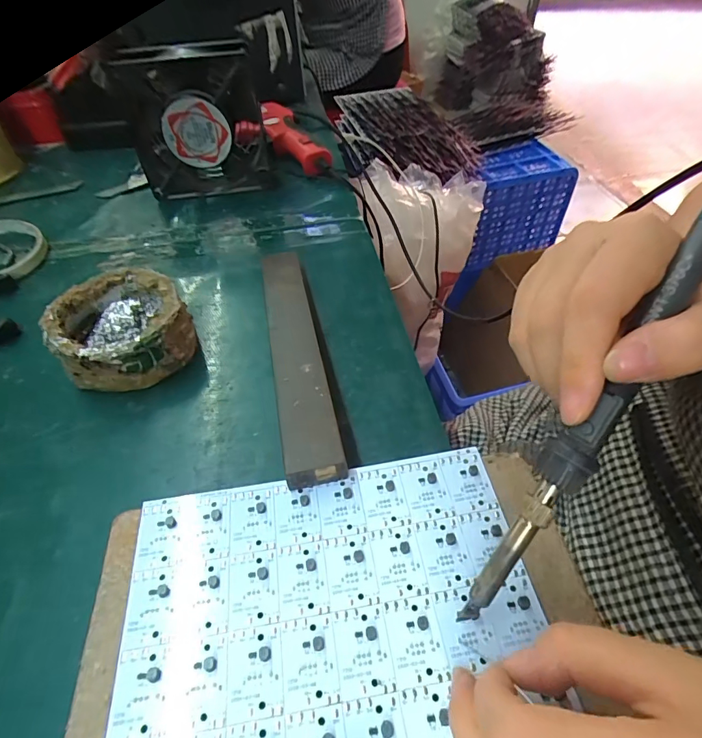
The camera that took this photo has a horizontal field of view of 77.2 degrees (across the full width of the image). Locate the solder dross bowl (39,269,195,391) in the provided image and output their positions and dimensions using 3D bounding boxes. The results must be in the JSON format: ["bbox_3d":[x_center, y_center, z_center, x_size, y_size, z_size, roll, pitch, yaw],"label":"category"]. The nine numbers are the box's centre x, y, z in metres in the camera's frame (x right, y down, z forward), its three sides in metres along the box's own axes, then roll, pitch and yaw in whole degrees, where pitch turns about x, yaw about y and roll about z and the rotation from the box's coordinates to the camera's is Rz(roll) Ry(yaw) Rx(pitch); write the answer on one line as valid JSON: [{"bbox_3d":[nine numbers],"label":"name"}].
[{"bbox_3d":[-0.153,-0.027,0.298,0.081,0.039,0.082,-1,49,1],"label":"solder dross bowl"}]

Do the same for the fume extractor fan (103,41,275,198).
[{"bbox_3d":[-0.145,-0.234,0.424,0.120,0.117,0.060,-4,49,-1],"label":"fume extractor fan"}]

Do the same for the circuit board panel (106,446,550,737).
[{"bbox_3d":[-0.009,0.100,0.181,0.164,0.004,0.124,-8,49,-5],"label":"circuit board panel"}]

